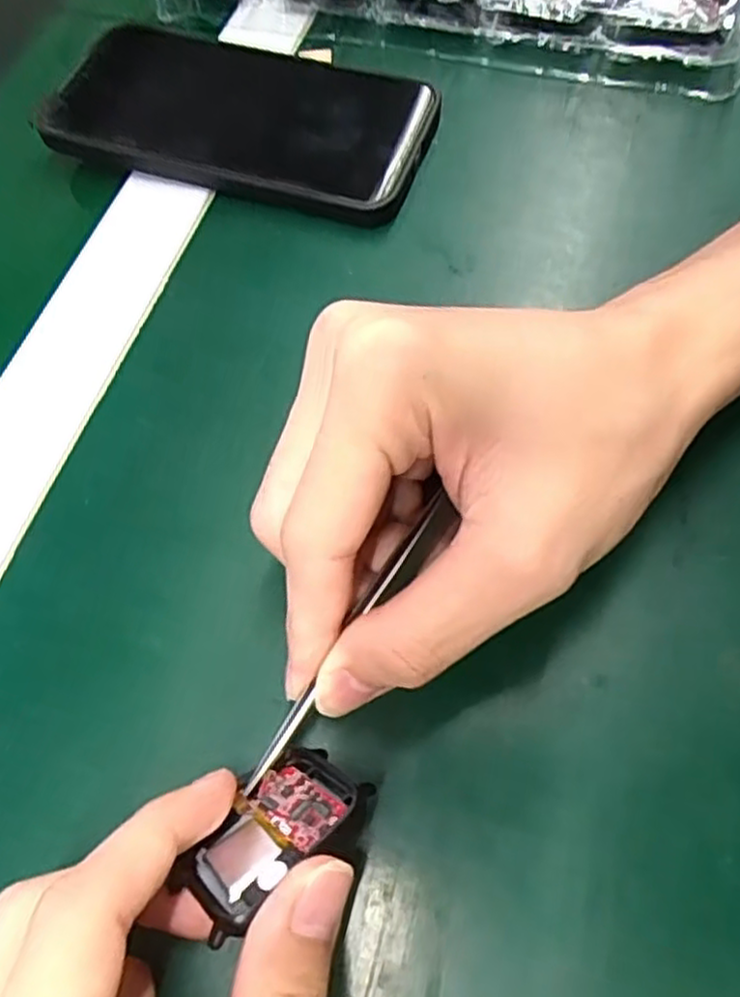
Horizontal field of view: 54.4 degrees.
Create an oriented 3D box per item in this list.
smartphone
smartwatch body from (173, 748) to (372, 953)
[{"bbox_3d":[-0.057,-0.165,0.308,0.162,0.017,0.080,17,66,11],"label":"smartphone"},{"bbox_3d":[-0.025,0.084,0.180,0.048,0.008,0.032,-35,27,-31],"label":"smartwatch body"}]

